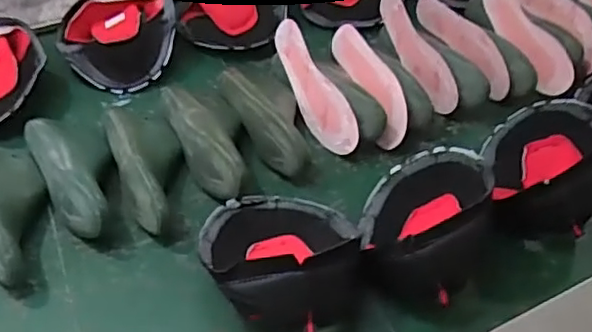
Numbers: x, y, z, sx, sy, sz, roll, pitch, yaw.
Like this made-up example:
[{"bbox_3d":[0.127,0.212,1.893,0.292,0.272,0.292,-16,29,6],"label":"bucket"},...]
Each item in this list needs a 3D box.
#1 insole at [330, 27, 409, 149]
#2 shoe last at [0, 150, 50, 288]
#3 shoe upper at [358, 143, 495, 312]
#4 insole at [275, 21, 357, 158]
[{"bbox_3d":[0.102,-0.123,0.877,0.049,0.065,0.207,-13,45,-13],"label":"insole"},{"bbox_3d":[-0.340,0.046,0.732,0.079,0.065,0.214,-19,49,-19],"label":"shoe last"},{"bbox_3d":[0.147,0.051,0.712,0.131,0.110,0.216,4,45,3],"label":"shoe upper"},{"bbox_3d":[0.028,-0.108,0.863,0.018,0.069,0.217,-5,60,-43],"label":"insole"}]

